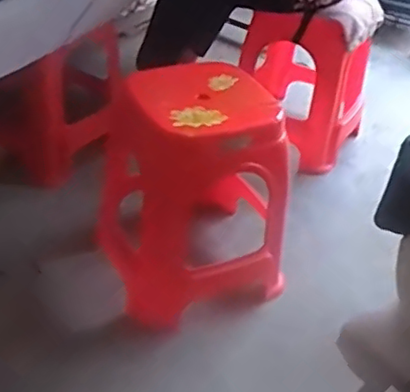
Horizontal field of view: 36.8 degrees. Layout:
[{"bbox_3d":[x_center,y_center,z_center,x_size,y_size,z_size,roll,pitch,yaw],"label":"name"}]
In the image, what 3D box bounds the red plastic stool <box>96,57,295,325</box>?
[{"bbox_3d":[-0.043,-0.011,1.379,0.349,0.455,0.374,-16,43,-26],"label":"red plastic stool"}]

